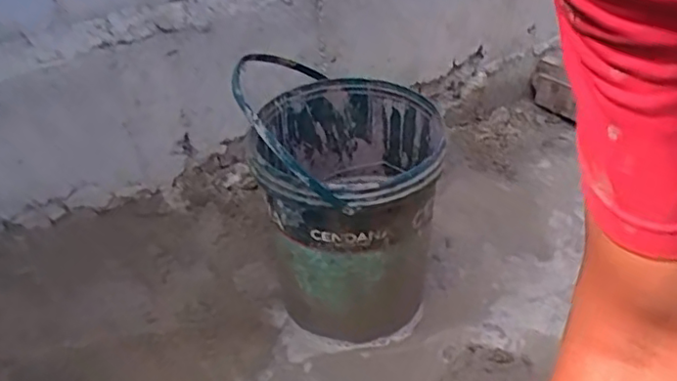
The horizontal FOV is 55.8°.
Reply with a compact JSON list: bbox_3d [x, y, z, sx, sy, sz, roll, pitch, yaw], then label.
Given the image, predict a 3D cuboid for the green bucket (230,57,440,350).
[{"bbox_3d":[0.022,0.022,1.067,0.277,0.415,0.316,-6,35,0],"label":"green bucket"}]

